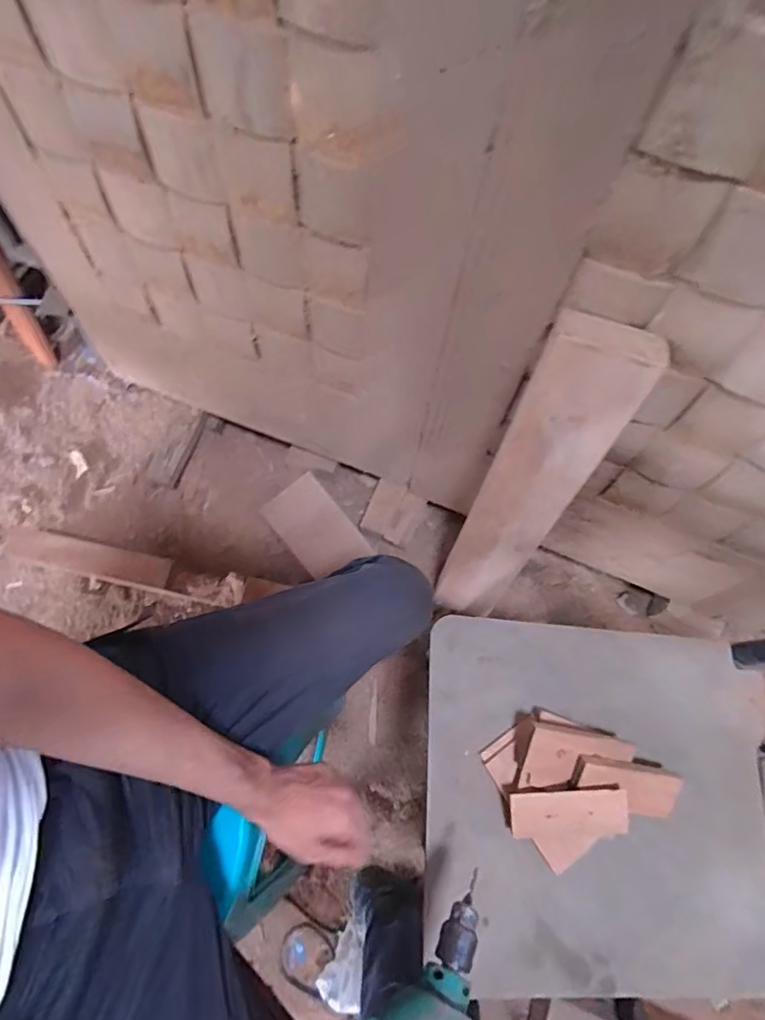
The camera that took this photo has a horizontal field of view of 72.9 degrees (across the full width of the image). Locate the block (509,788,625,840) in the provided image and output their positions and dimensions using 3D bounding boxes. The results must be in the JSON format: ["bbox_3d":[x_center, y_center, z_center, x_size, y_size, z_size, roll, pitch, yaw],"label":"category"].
[{"bbox_3d":[0.201,0.331,0.560,0.123,0.007,0.053,-3,96,2],"label":"block"}]

